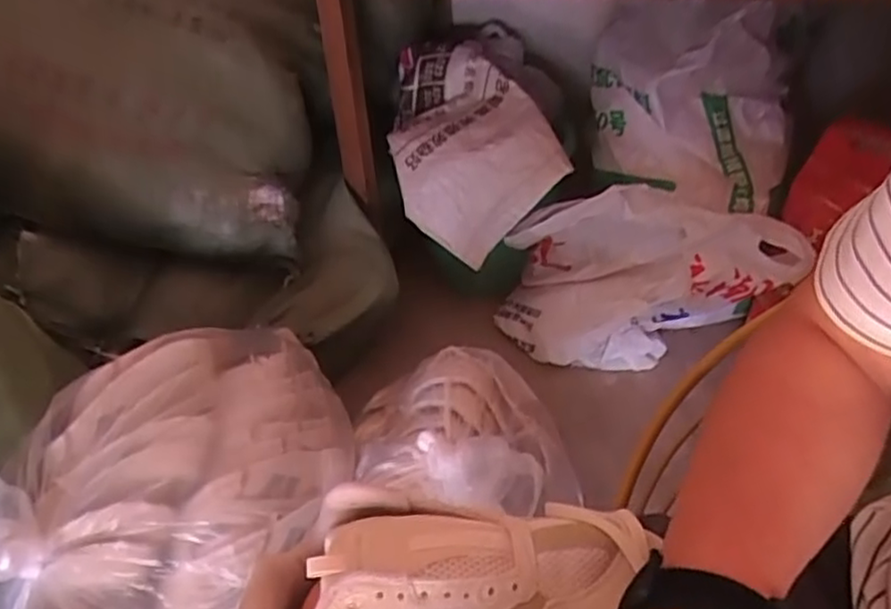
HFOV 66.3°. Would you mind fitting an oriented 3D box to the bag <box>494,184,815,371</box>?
[{"bbox_3d":[0.330,-0.045,1.195,0.478,0.330,0.193,8,39,13],"label":"bag"}]

